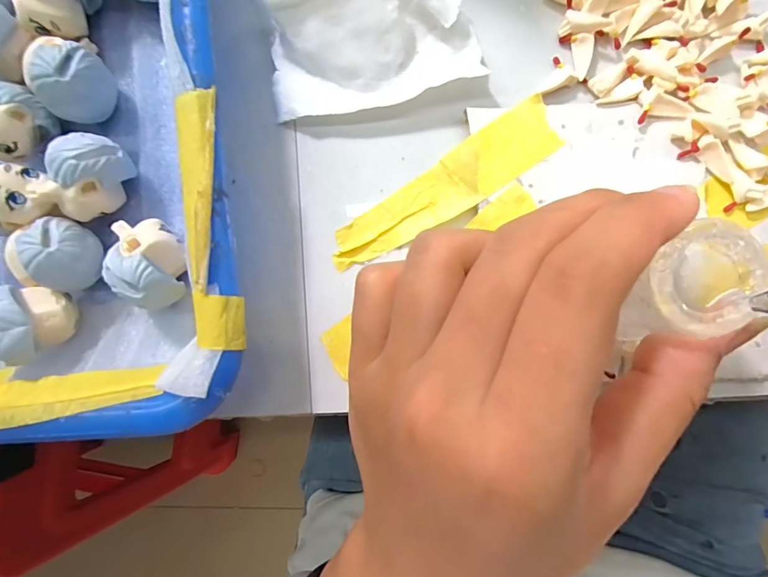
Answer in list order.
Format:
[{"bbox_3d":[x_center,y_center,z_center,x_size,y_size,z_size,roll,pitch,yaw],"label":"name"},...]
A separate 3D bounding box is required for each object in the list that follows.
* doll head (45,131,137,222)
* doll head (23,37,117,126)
[{"bbox_3d":[-0.096,-0.037,0.134,0.018,0.024,0.026,29,92,4],"label":"doll head"},{"bbox_3d":[-0.103,-0.070,0.135,0.018,0.026,0.025,33,92,4],"label":"doll head"}]

